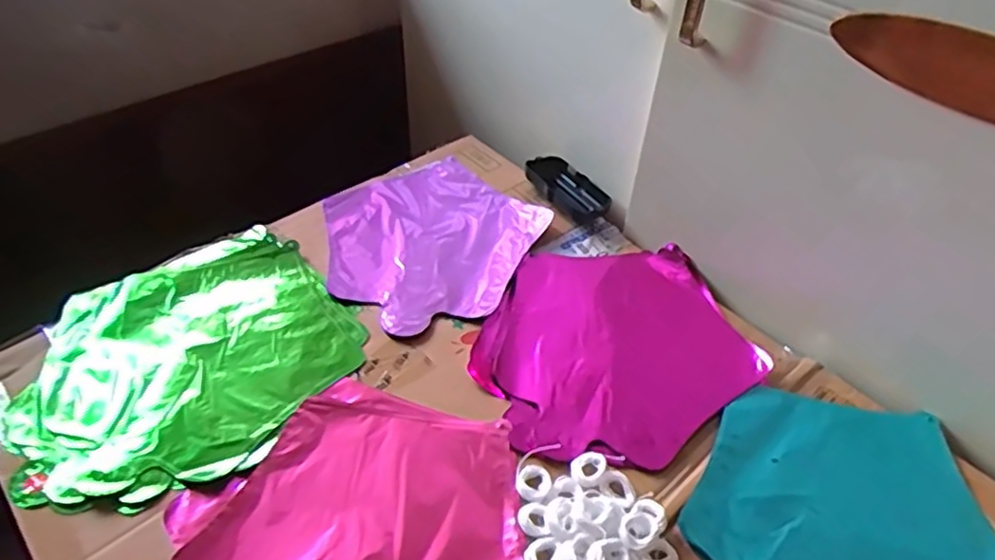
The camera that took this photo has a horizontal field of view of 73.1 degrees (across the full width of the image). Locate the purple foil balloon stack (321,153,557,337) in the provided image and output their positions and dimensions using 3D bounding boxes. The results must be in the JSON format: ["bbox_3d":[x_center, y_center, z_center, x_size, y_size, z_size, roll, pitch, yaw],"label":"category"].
[{"bbox_3d":[-0.071,-0.047,0.686,0.217,0.012,0.224,31,50,24],"label":"purple foil balloon stack"}]

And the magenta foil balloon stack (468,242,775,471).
[{"bbox_3d":[0.099,0.054,0.600,0.240,0.011,0.223,-19,49,-21],"label":"magenta foil balloon stack"}]

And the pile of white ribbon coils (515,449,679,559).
[{"bbox_3d":[0.068,0.166,0.476,0.100,0.019,0.094,-5,46,-8],"label":"pile of white ribbon coils"}]

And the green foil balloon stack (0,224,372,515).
[{"bbox_3d":[-0.266,0.063,0.570,0.266,0.027,0.242,-30,54,-28],"label":"green foil balloon stack"}]

